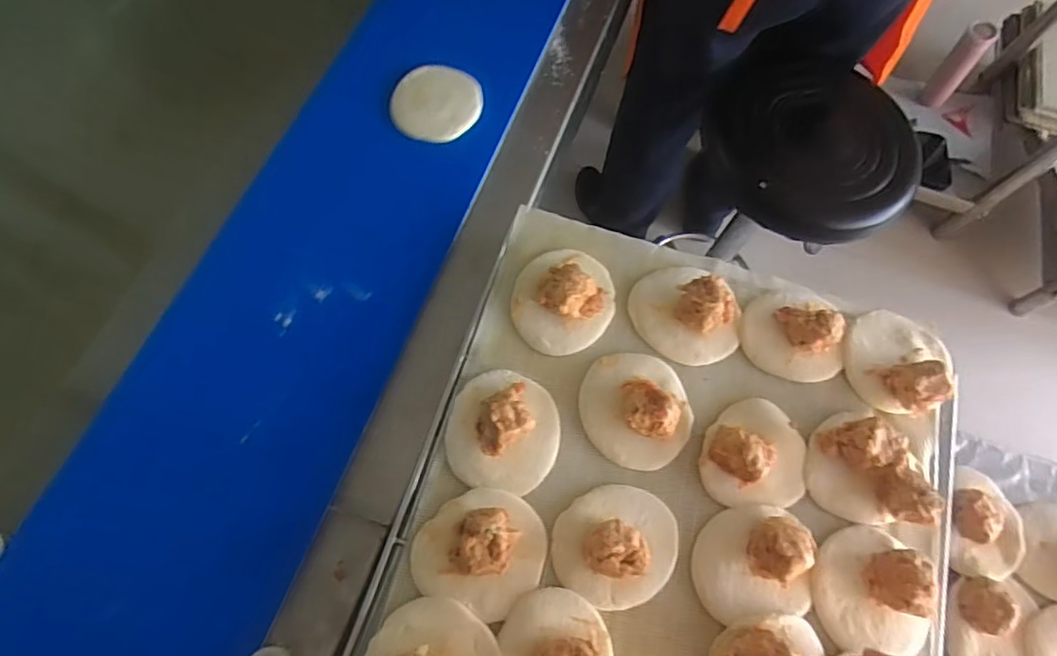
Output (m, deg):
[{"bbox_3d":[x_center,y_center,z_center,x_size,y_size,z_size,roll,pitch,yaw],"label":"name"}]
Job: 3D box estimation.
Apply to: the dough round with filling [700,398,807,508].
[{"bbox_3d":[0.174,0.094,0.443,0.082,0.034,0.080,2,68,-4],"label":"dough round with filling"}]

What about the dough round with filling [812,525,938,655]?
[{"bbox_3d":[0.250,0.184,0.411,0.083,0.030,0.081,2,68,-4],"label":"dough round with filling"}]

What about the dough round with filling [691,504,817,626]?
[{"bbox_3d":[0.163,0.165,0.412,0.083,0.034,0.074,-4,69,-6],"label":"dough round with filling"}]

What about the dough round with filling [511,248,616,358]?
[{"bbox_3d":[0.031,-0.028,0.483,0.085,0.034,0.092,2,68,-4],"label":"dough round with filling"}]

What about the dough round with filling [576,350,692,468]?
[{"bbox_3d":[0.086,0.059,0.451,0.084,0.035,0.090,2,68,-4],"label":"dough round with filling"}]

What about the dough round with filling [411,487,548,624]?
[{"bbox_3d":[-0.032,0.153,0.405,0.087,0.038,0.080,2,68,-4],"label":"dough round with filling"}]

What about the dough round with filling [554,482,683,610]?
[{"bbox_3d":[0.065,0.152,0.411,0.090,0.036,0.079,-28,73,-15],"label":"dough round with filling"}]

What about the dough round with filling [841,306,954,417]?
[{"bbox_3d":[0.313,0.023,0.483,0.081,0.034,0.090,26,68,6],"label":"dough round with filling"}]

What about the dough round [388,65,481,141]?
[{"bbox_3d":[-0.092,-0.225,0.582,0.080,0.013,0.093,29,69,7],"label":"dough round"}]

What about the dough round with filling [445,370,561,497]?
[{"bbox_3d":[-0.018,0.074,0.437,0.083,0.040,0.090,2,68,-4],"label":"dough round with filling"}]

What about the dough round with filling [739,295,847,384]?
[{"bbox_3d":[0.225,0.002,0.484,0.078,0.031,0.080,2,68,-4],"label":"dough round with filling"}]

